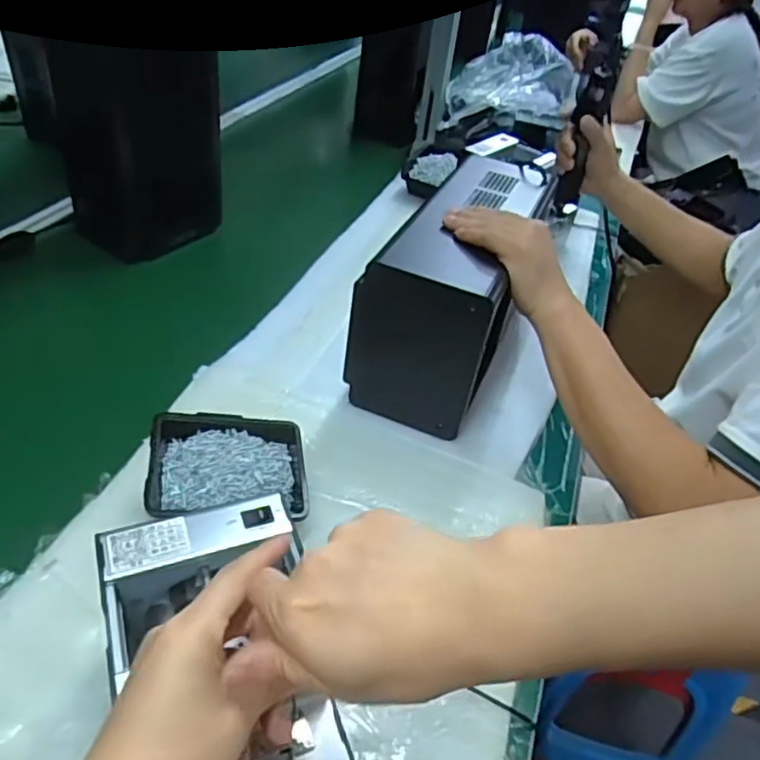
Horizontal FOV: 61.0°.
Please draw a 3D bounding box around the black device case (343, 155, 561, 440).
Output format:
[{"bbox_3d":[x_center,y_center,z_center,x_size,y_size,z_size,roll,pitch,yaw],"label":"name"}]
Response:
[{"bbox_3d":[0.106,-0.122,0.801,0.139,0.189,0.354,21,42,15],"label":"black device case"}]

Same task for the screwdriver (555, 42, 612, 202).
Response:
[{"bbox_3d":[0.305,-0.367,0.973,0.050,0.240,0.044,10,40,3],"label":"screwdriver"}]

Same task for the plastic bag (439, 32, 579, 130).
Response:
[{"bbox_3d":[0.279,-0.621,1.364,0.263,0.136,0.280,11,40,4],"label":"plastic bag"}]

